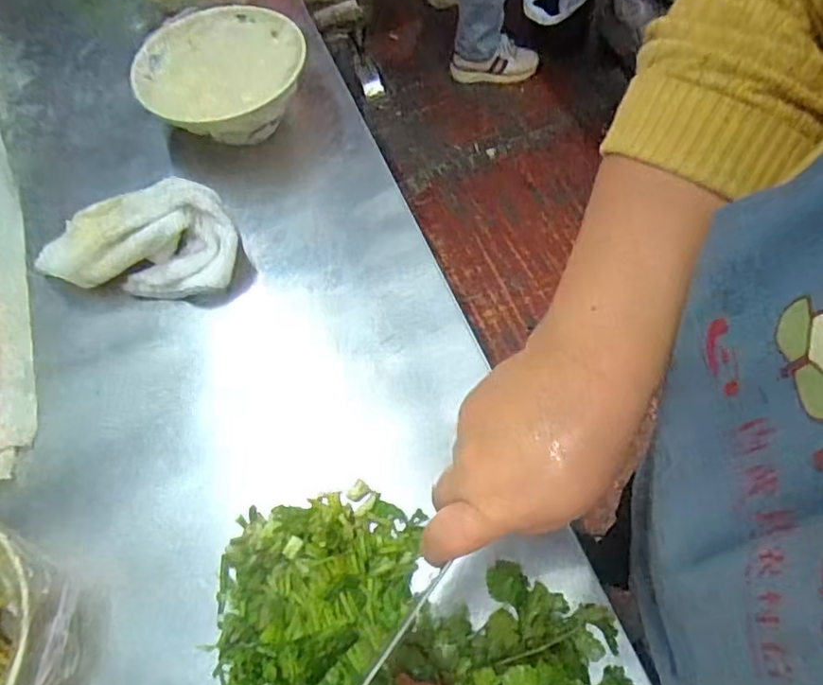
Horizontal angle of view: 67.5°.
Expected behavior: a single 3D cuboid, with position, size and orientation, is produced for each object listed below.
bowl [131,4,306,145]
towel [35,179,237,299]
[{"bbox_3d":[-0.191,-0.271,0.638,0.167,0.058,0.167,-3,63,3],"label":"bowl"},{"bbox_3d":[-0.244,-0.103,0.556,0.176,0.053,0.114,1,62,3],"label":"towel"}]

